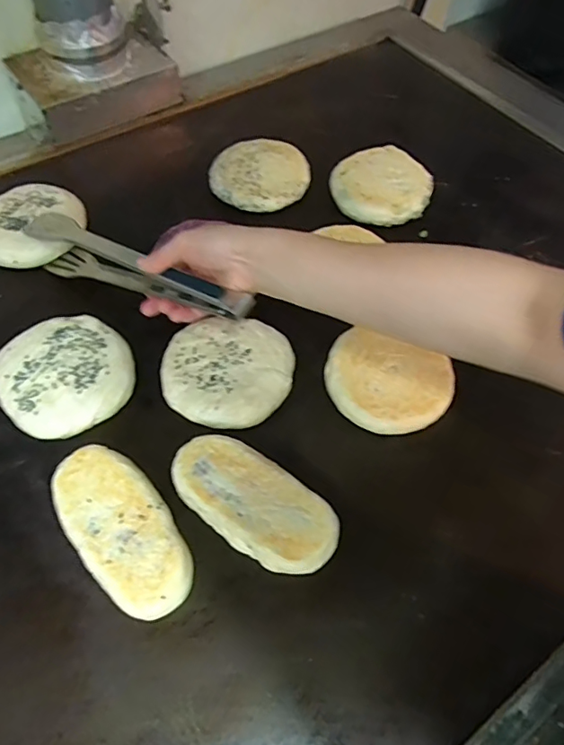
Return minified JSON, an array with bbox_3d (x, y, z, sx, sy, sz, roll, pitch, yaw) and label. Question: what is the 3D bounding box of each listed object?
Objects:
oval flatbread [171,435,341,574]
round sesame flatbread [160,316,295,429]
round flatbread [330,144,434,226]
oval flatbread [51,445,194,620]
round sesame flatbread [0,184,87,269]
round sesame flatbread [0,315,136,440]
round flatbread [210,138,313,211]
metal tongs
[{"bbox_3d":[-0.022,0.105,0.419,0.141,0.024,0.068,34,63,18],"label":"oval flatbread"},{"bbox_3d":[-0.051,-0.004,0.485,0.118,0.017,0.113,1,58,-1],"label":"round sesame flatbread"},{"bbox_3d":[0.120,-0.230,0.630,0.116,0.016,0.118,-2,61,4],"label":"round flatbread"},{"bbox_3d":[-0.126,0.124,0.408,0.071,0.027,0.143,-34,65,-21],"label":"oval flatbread"},{"bbox_3d":[-0.285,-0.164,0.576,0.115,0.032,0.107,1,58,-1],"label":"round sesame flatbread"},{"bbox_3d":[-0.201,0.001,0.478,0.116,0.021,0.116,1,58,-1],"label":"round sesame flatbread"},{"bbox_3d":[-0.027,-0.249,0.641,0.121,0.011,0.115,-1,60,1],"label":"round flatbread"},{"bbox_3d":[-0.145,-0.100,0.504,0.270,0.056,0.031,23,59,26],"label":"metal tongs"}]

